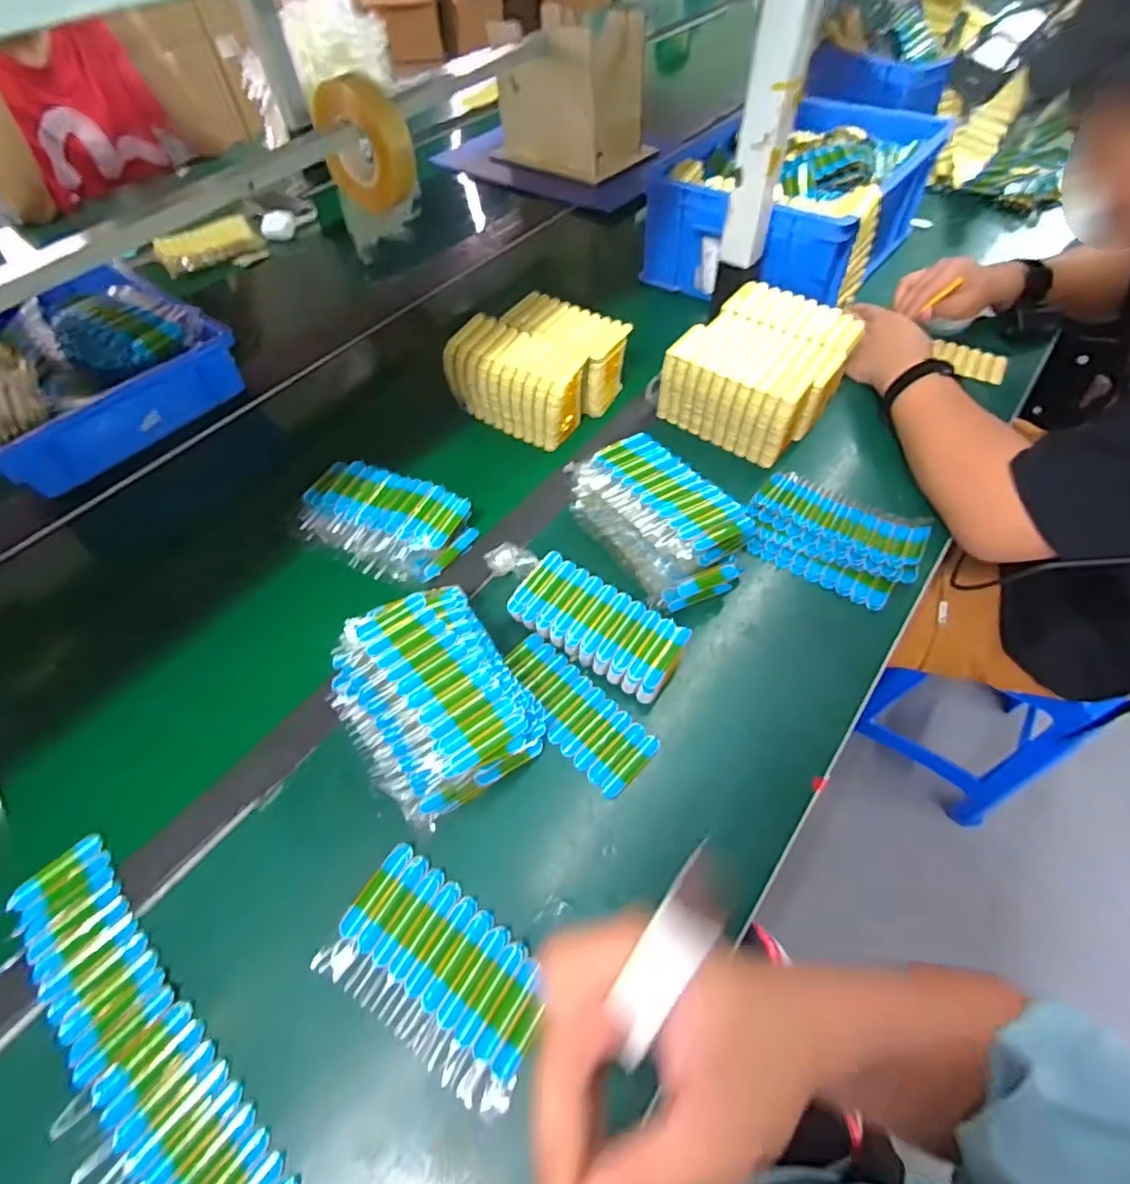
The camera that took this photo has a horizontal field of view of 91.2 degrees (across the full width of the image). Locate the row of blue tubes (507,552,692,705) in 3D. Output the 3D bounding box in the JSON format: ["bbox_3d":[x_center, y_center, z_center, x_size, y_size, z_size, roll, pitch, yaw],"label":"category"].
[{"bbox_3d":[0.029,0.031,0.503,0.154,0.040,0.071,30,64,21],"label":"row of blue tubes"}]

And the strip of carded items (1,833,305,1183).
[{"bbox_3d":[-0.280,0.297,0.353,0.300,0.014,0.082,36,66,24],"label":"strip of carded items"}]

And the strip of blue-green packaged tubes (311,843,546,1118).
[{"bbox_3d":[-0.086,0.256,0.376,0.150,0.009,0.088,27,63,20],"label":"strip of blue-green packaged tubes"}]

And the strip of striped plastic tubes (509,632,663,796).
[{"bbox_3d":[0.005,0.101,0.478,0.061,0.007,0.153,-40,63,-20],"label":"strip of striped plastic tubes"}]

